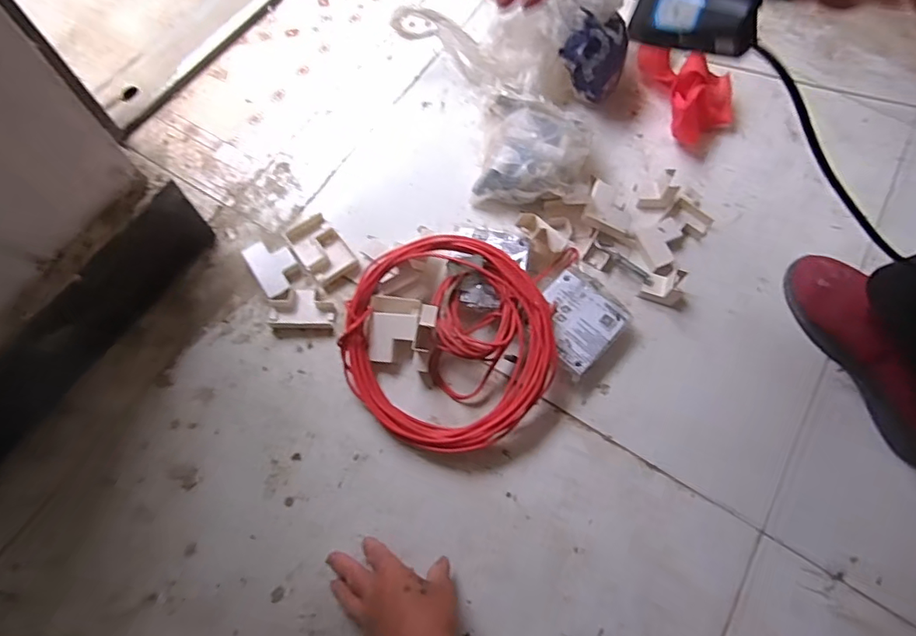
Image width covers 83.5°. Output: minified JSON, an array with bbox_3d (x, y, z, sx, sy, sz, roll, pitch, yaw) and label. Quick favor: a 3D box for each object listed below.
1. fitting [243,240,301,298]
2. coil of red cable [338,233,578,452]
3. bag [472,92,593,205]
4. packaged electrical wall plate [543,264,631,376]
[{"bbox_3d":[-0.202,-0.057,0.572,0.045,0.018,0.067,-33,75,-12],"label":"fitting"},{"bbox_3d":[-0.002,0.014,0.517,0.221,0.070,0.223,1,71,-1],"label":"coil of red cable"},{"bbox_3d":[0.094,-0.202,0.612,0.133,0.059,0.146,12,71,2],"label":"bag"},{"bbox_3d":[0.124,0.003,0.549,0.087,0.028,0.092,-39,76,-14],"label":"packaged electrical wall plate"}]

